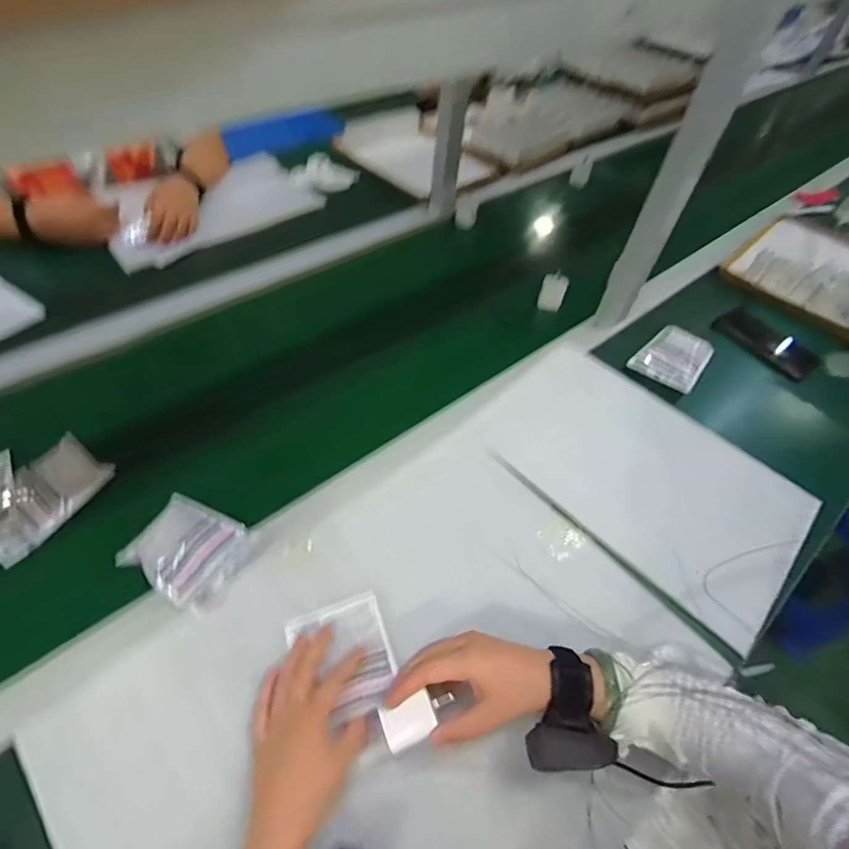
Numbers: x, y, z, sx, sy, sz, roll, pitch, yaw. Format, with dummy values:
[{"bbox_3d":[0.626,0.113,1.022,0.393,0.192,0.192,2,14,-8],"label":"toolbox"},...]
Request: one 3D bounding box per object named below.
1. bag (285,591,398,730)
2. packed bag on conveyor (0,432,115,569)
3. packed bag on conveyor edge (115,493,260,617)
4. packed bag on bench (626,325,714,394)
[{"bbox_3d":[-0.077,0.224,0.451,0.091,0.025,0.107,-15,52,-19],"label":"bag"},{"bbox_3d":[-0.447,0.083,0.544,0.086,0.026,0.136,29,55,16],"label":"packed bag on conveyor"},{"bbox_3d":[-0.257,0.135,0.511,0.129,0.016,0.098,25,54,13],"label":"packed bag on conveyor edge"},{"bbox_3d":[0.399,-0.108,0.744,0.094,0.024,0.124,39,58,23],"label":"packed bag on bench"}]

